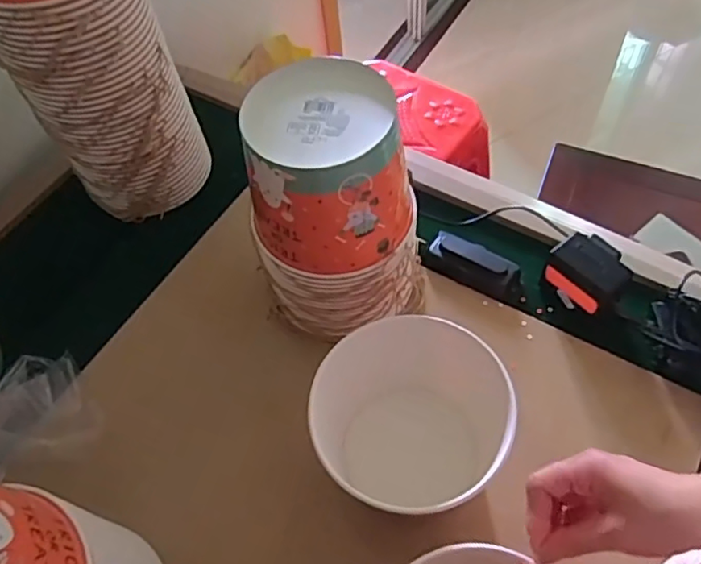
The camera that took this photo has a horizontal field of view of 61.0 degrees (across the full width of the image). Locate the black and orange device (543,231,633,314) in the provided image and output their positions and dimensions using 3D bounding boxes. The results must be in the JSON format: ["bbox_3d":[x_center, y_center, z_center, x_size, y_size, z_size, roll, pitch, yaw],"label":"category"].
[{"bbox_3d":[0.255,-0.006,0.641,0.057,0.061,0.078,-33,61,-15],"label":"black and orange device"}]

